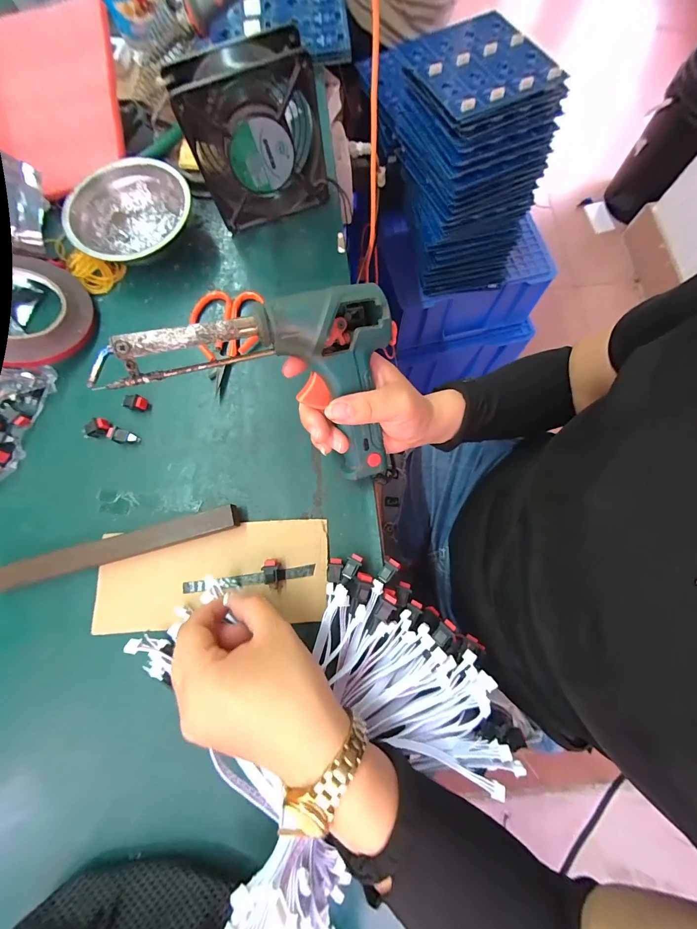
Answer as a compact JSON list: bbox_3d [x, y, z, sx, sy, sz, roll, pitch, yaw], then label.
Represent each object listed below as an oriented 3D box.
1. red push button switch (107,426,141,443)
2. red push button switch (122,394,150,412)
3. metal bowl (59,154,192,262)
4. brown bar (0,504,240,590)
[{"bbox_3d":[-0.212,-0.026,0.315,0.028,0.009,0.014,17,76,-18],"label":"red push button switch"},{"bbox_3d":[-0.204,-0.059,0.323,0.021,0.010,0.014,10,77,4],"label":"red push button switch"},{"bbox_3d":[-0.227,-0.259,0.360,0.124,0.041,0.124,0,76,1],"label":"metal bowl"},{"bbox_3d":[-0.199,0.072,0.286,0.213,0.018,0.020,-15,76,-2],"label":"brown bar"}]

